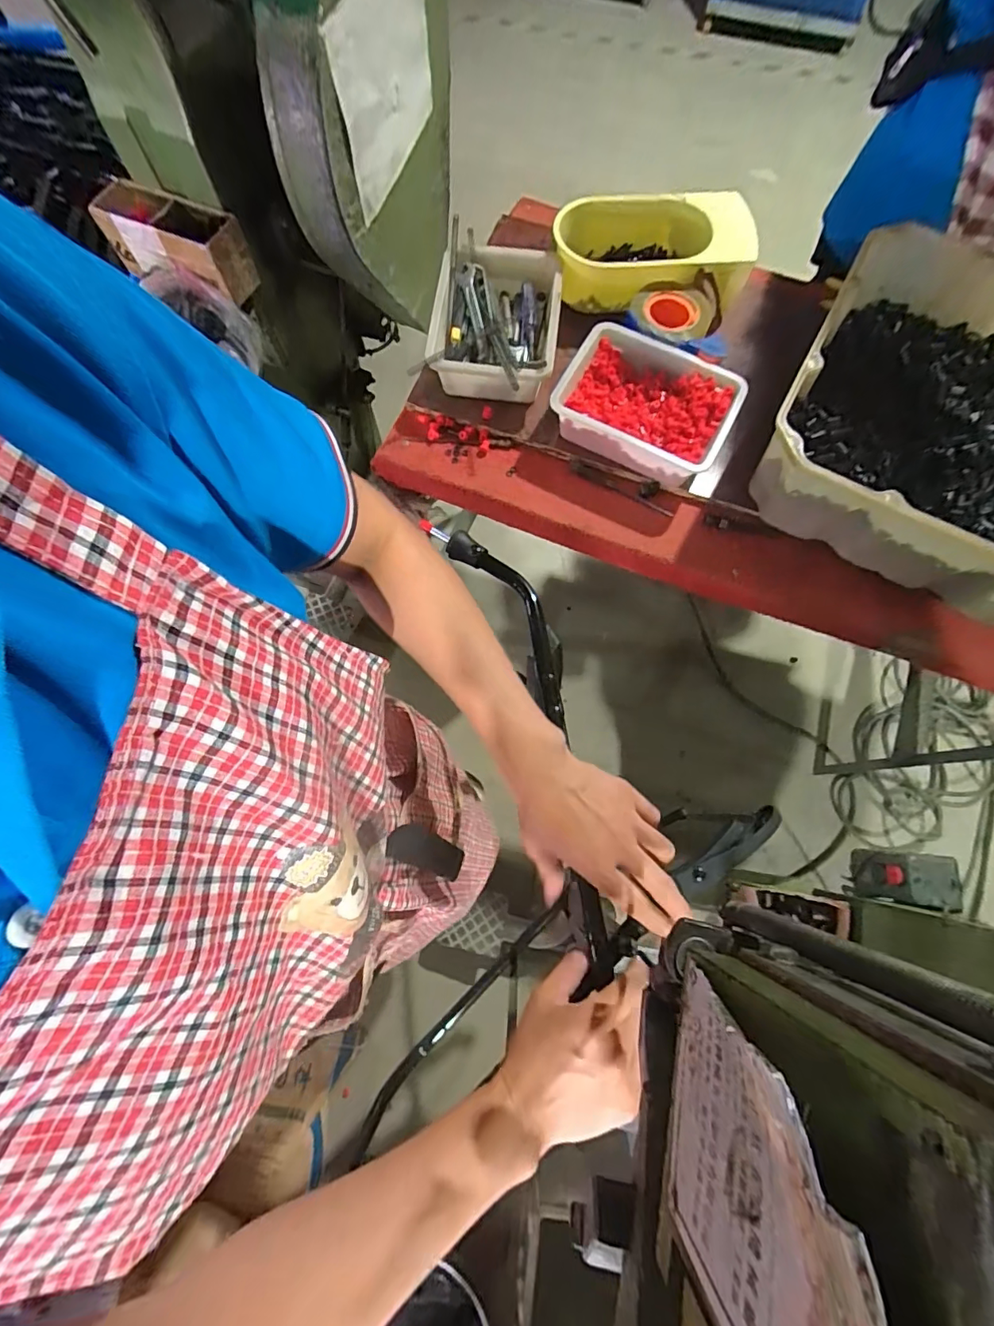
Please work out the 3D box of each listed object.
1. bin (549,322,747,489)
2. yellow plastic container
[{"bbox_3d":[0.211,-0.365,0.719,0.237,0.079,0.169,25,75,7],"label":"bin"},{"bbox_3d":[0.233,-0.641,0.760,0.280,0.104,0.168,1,74,0],"label":"yellow plastic container"}]

